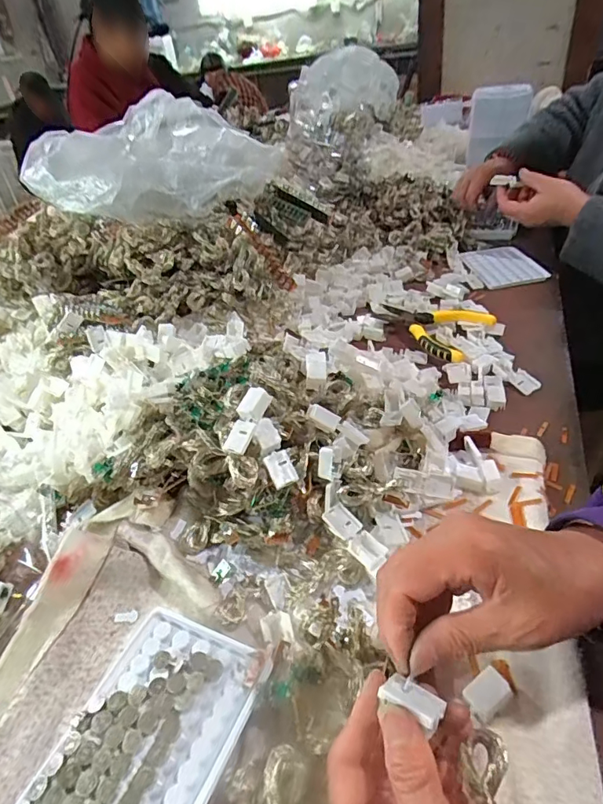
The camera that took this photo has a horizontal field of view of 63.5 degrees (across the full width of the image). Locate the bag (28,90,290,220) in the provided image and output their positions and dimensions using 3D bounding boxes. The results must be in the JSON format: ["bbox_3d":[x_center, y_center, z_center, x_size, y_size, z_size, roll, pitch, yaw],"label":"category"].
[{"bbox_3d":[-0.236,-0.363,0.729,0.306,0.099,0.358,-20,40,-13],"label":"bag"}]

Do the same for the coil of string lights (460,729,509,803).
[{"bbox_3d":[0.085,0.178,0.218,0.022,0.010,0.055,-1,39,10],"label":"coil of string lights"}]

